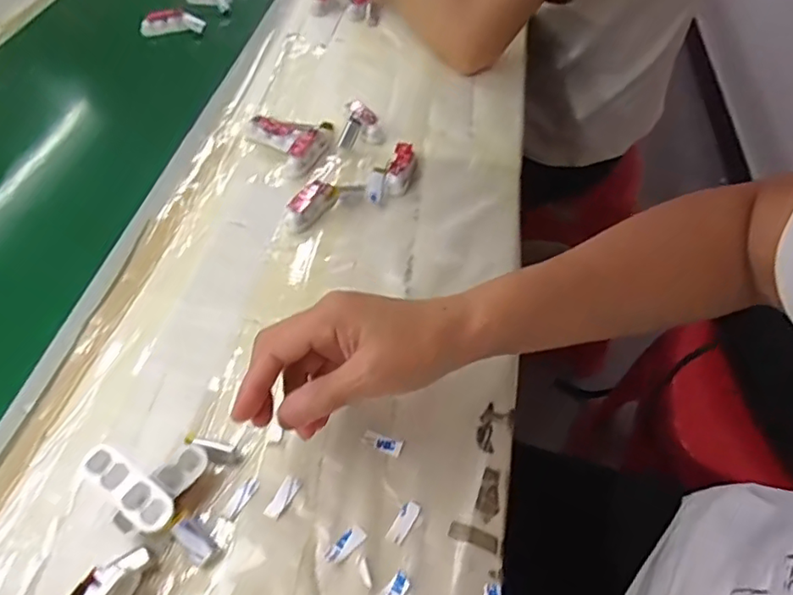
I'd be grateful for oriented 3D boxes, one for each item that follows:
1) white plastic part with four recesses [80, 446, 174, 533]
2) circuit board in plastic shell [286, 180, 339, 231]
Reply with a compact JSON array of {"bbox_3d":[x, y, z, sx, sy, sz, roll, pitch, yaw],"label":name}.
[{"bbox_3d":[-0.150,0.106,0.317,0.064,0.009,0.021,31,57,22],"label":"white plastic part with four recesses"},{"bbox_3d":[-0.079,-0.083,0.503,0.029,0.016,0.051,32,58,23],"label":"circuit board in plastic shell"}]

